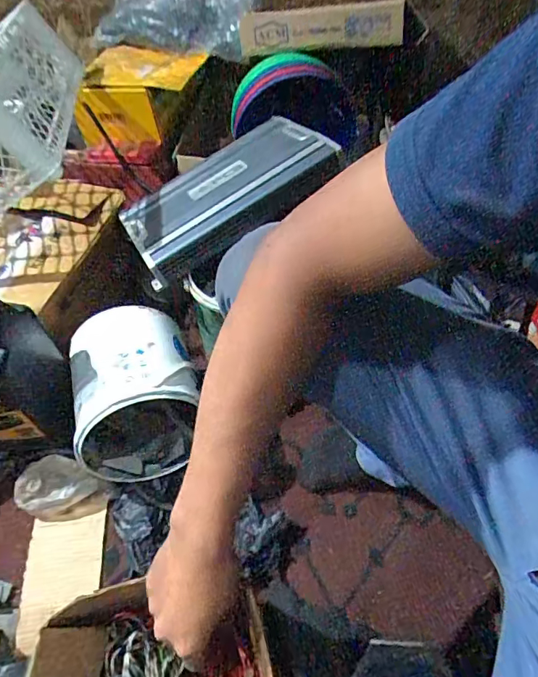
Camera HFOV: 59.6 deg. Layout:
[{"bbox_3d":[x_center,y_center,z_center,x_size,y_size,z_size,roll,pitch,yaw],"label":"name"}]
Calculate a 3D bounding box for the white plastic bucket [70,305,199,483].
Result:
[{"bbox_3d":[-0.194,0.071,0.690,0.166,0.171,0.210,-14,55,-9],"label":"white plastic bucket"}]

